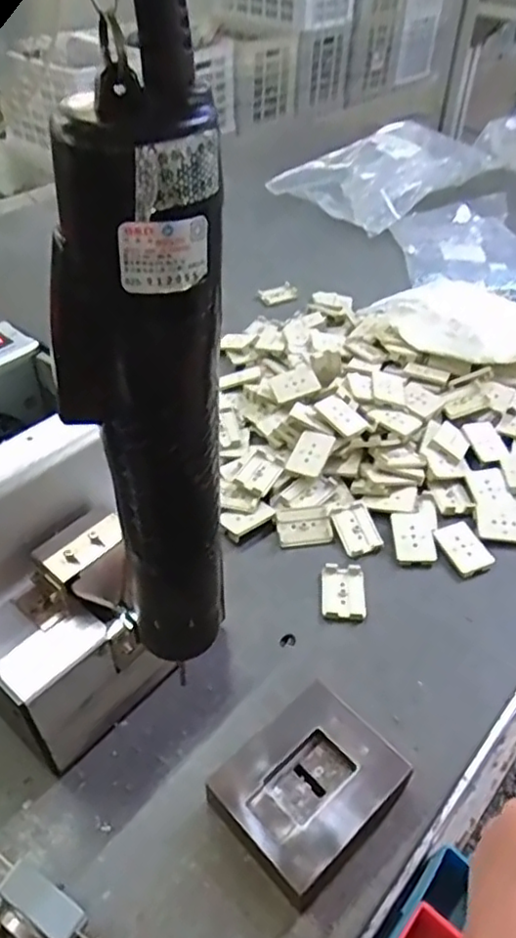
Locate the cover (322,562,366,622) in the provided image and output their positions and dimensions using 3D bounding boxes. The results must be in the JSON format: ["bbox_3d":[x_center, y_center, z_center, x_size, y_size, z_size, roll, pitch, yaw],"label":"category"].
[{"bbox_3d":[0.056,0.080,0.421,0.026,0.004,0.043,1,48,0],"label":"cover"}]

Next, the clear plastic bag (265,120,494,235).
[{"bbox_3d":[0.171,-0.402,0.866,0.259,0.063,0.167,-31,55,-29],"label":"clear plastic bag"}]

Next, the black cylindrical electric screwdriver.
[{"bbox_3d":[-0.032,-0.005,0.201,0.037,0.179,0.037,2,44,-1],"label":"black cylindrical electric screwdriver"}]

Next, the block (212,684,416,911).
[{"bbox_3d":[0.025,0.159,0.322,0.082,0.030,0.066,-33,54,-31],"label":"block"}]

